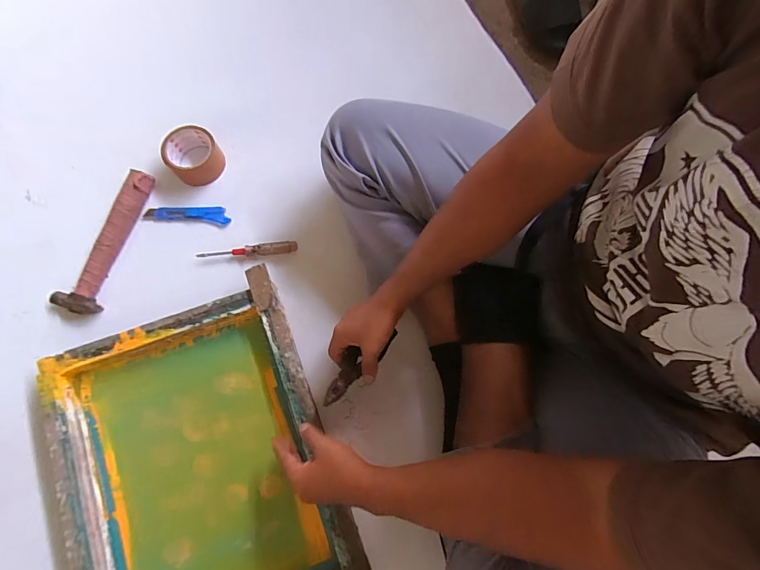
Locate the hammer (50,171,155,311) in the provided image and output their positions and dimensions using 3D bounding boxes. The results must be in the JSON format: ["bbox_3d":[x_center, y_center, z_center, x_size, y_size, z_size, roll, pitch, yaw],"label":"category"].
[{"bbox_3d":[-0.469,-0.079,0.644,0.067,0.039,0.258,18,76,3],"label":"hammer"}]

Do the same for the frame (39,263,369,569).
[{"bbox_3d":[-0.261,0.264,0.538,0.355,0.055,0.448,-21,77,-7],"label":"frame"}]

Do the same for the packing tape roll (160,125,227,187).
[{"bbox_3d":[-0.339,-0.234,0.675,0.092,0.048,0.102,-39,80,-10],"label":"packing tape roll"}]

